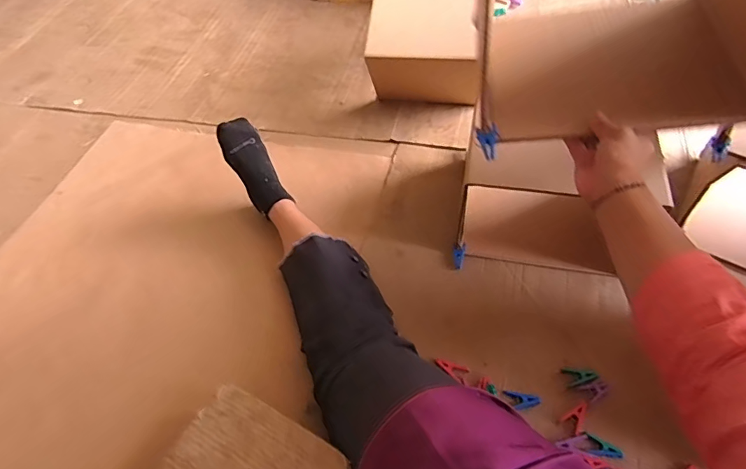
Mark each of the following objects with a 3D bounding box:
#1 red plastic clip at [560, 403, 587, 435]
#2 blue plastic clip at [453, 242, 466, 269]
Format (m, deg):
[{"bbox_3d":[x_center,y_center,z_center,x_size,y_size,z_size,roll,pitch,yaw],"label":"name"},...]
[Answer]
[{"bbox_3d":[0.302,0.268,0.653,0.042,0.010,0.029,-31,57,-19],"label":"red plastic clip"},{"bbox_3d":[0.151,0.040,0.796,0.021,0.016,0.049,10,54,11],"label":"blue plastic clip"}]

